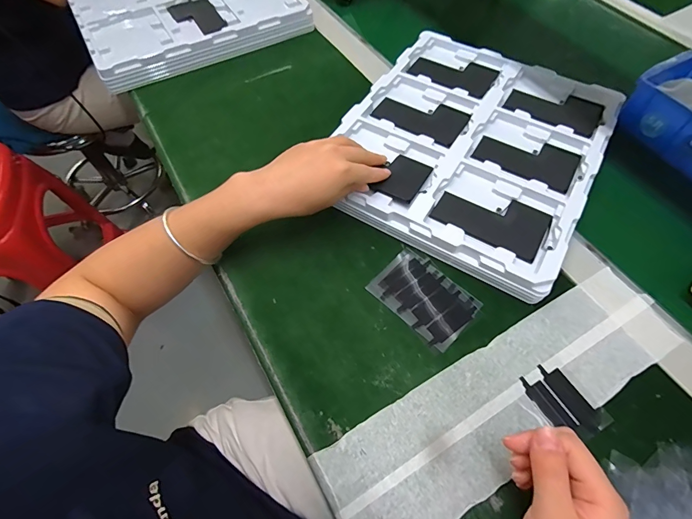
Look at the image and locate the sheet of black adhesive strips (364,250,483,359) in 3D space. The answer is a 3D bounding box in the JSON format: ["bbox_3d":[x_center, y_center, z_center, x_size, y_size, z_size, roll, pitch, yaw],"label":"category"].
[{"bbox_3d":[0.077,0.036,0.357,0.068,0.004,0.096,-39,68,-19],"label":"sheet of black adhesive strips"}]

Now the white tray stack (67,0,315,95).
[{"bbox_3d":[-0.274,-0.434,0.613,0.324,0.032,0.317,-28,65,-14],"label":"white tray stack"}]

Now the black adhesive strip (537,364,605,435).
[{"bbox_3d":[0.192,0.117,0.313,0.020,0.004,0.060,-28,65,-14],"label":"black adhesive strip"}]

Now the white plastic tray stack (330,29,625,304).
[{"bbox_3d":[0.146,-0.144,0.437,0.274,0.024,0.317,29,65,15],"label":"white plastic tray stack"}]

